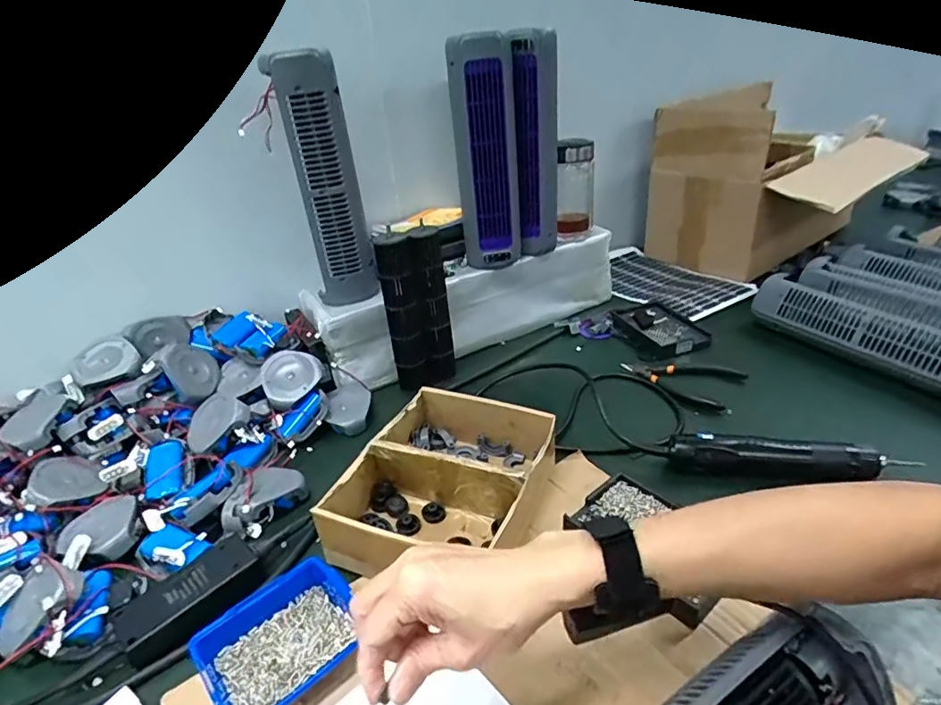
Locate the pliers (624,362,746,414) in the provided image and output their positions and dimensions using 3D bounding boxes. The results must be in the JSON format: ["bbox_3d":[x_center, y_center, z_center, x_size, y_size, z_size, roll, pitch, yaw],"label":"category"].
[{"bbox_3d":[0.292,0.032,0.734,0.151,0.012,0.112,19,38,37],"label":"pliers"}]

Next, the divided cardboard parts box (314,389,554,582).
[{"bbox_3d":[-0.026,0.133,0.527,0.169,0.066,0.217,9,33,25],"label":"divided cardboard parts box"}]

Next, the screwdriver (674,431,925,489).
[{"bbox_3d":[0.333,0.110,0.550,0.232,0.034,0.033,1,30,12],"label":"screwdriver"}]

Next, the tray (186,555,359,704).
[{"bbox_3d":[-0.146,0.223,0.409,0.112,0.037,0.087,-28,37,-35],"label":"tray"}]

